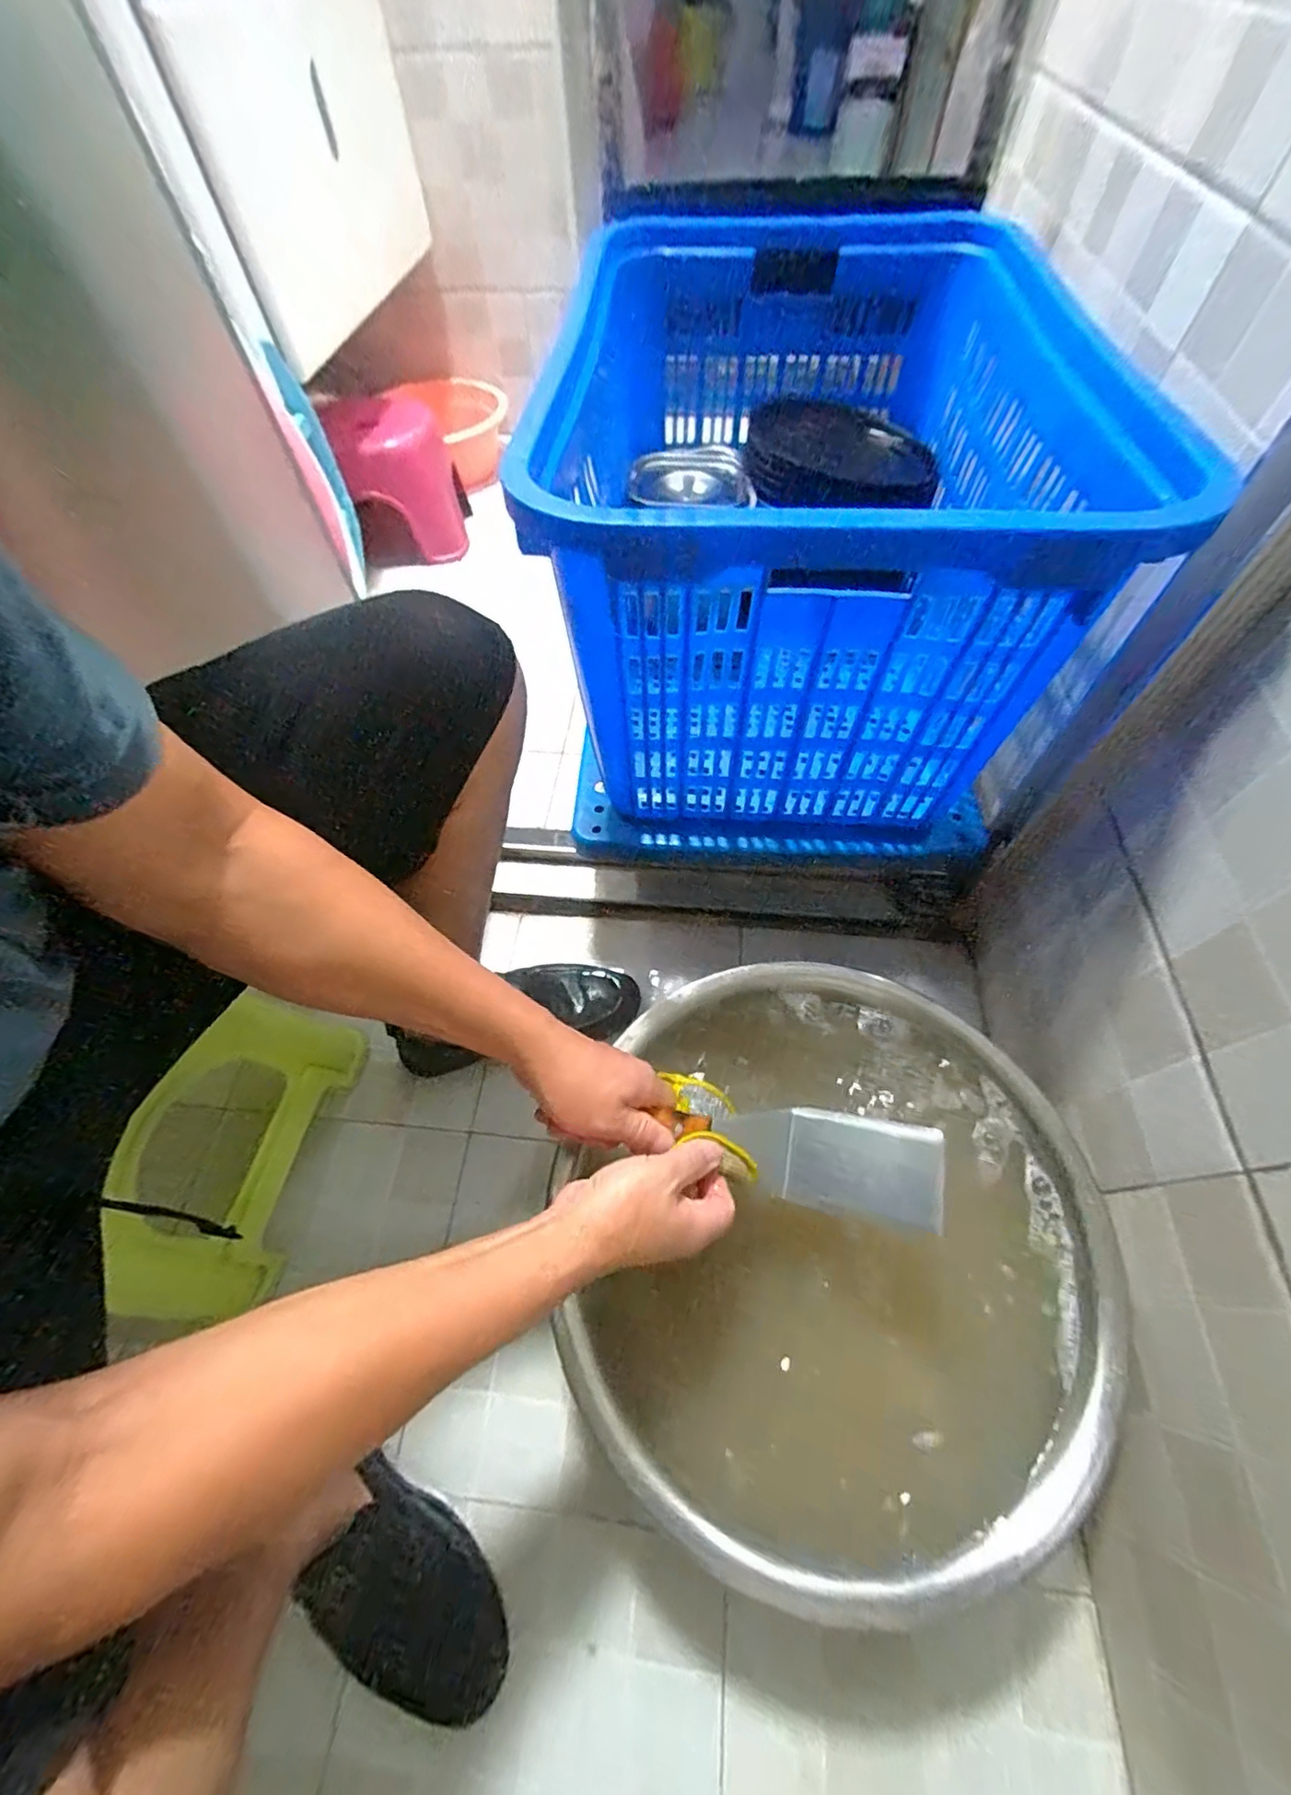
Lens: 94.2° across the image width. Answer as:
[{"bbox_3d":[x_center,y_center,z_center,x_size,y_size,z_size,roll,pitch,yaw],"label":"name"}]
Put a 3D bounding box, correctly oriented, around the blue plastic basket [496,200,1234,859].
[{"bbox_3d":[0.174,-0.445,0.678,0.454,0.354,0.722,6,59,5],"label":"blue plastic basket"}]

